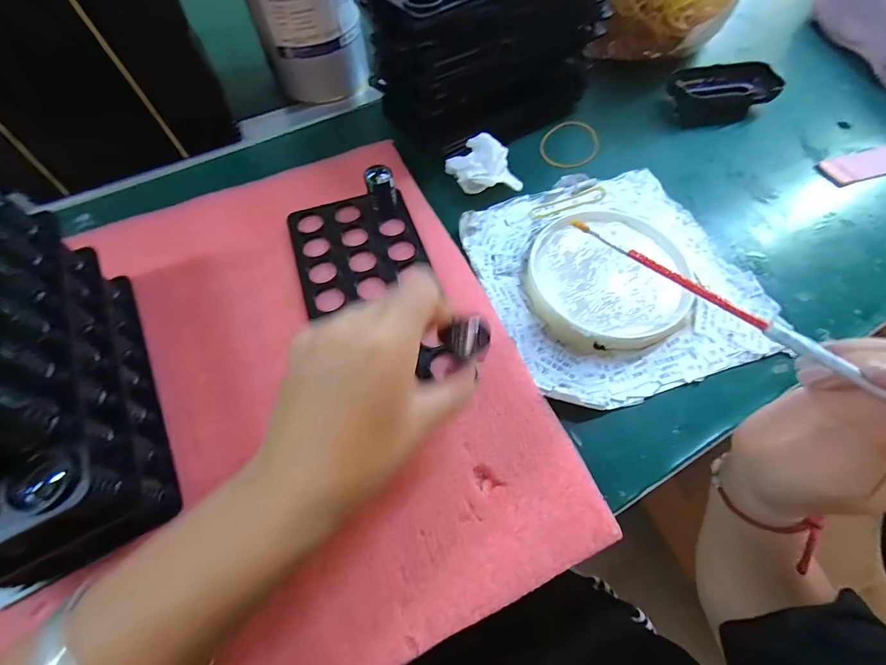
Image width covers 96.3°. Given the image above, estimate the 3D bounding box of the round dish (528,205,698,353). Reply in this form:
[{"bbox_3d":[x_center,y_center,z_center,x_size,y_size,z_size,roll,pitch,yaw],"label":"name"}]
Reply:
[{"bbox_3d":[0.131,-0.050,0.312,0.119,0.015,0.138,8,61,4],"label":"round dish"}]

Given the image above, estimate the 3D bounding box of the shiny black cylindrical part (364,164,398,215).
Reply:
[{"bbox_3d":[-0.050,-0.116,0.326,0.022,0.034,0.022,0,61,-1],"label":"shiny black cylindrical part"}]

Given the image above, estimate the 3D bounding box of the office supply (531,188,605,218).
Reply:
[{"bbox_3d":[0.113,-0.115,0.355,0.076,0.005,0.015,-18,63,-10],"label":"office supply"}]

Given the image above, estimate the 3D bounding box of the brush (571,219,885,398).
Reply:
[{"bbox_3d":[0.165,0.002,0.190,0.005,0.007,0.246,-37,58,-19],"label":"brush"}]

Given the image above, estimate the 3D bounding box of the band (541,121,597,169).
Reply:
[{"bbox_3d":[0.128,-0.190,0.400,0.056,0.004,0.066,21,69,7],"label":"band"}]

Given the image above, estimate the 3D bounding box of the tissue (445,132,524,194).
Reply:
[{"bbox_3d":[0.036,-0.150,0.356,0.063,0.032,0.045,-4,61,-3],"label":"tissue"}]

